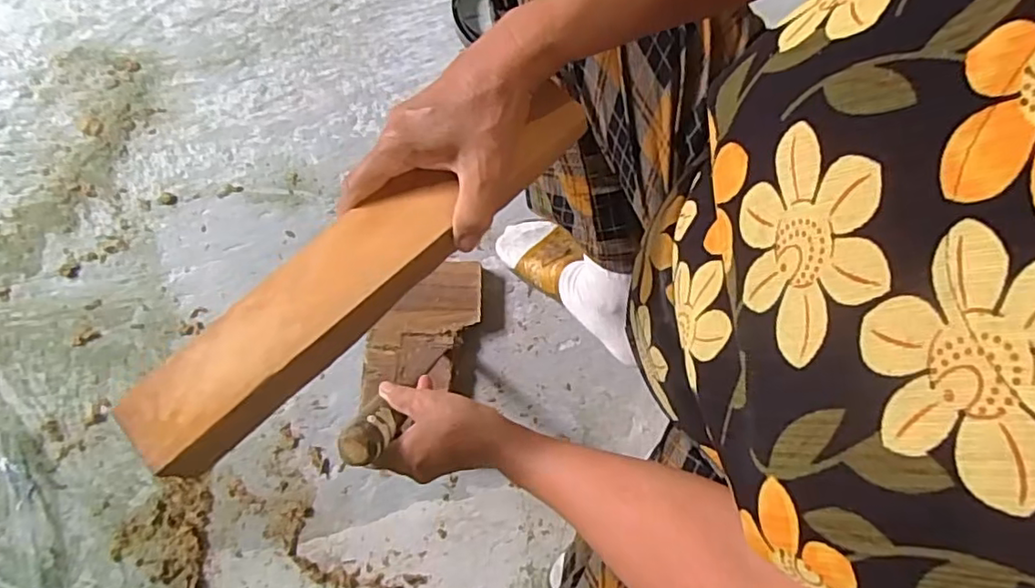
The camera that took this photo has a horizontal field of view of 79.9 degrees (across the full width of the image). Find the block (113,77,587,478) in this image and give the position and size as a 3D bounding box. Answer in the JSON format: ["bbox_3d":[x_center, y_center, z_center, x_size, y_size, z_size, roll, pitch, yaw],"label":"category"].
[{"bbox_3d":[-0.088,-0.017,0.359,0.305,0.027,0.062,-39,79,-5],"label":"block"}]

